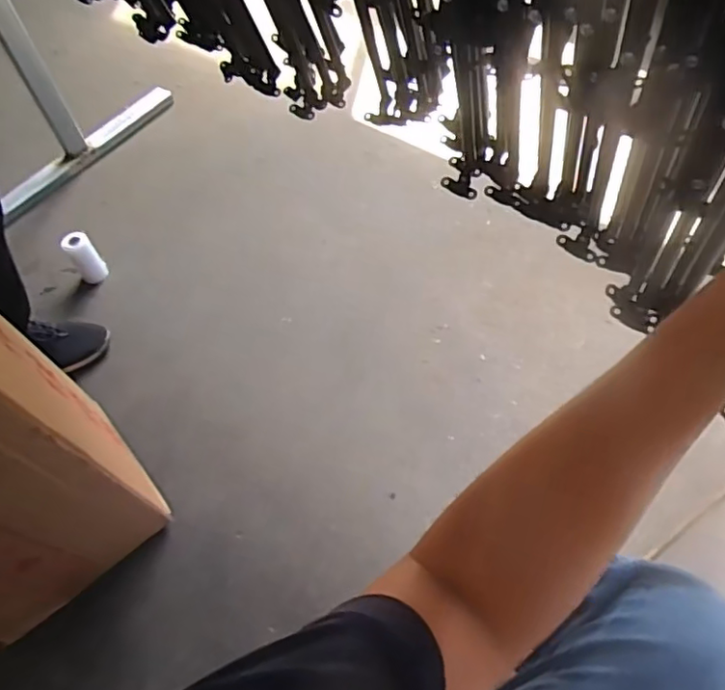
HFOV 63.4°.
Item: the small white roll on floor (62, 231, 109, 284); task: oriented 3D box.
[{"bbox_3d":[-0.545,-0.171,1.159,0.052,0.113,0.046,-33,61,-16],"label":"small white roll on floor"}]

